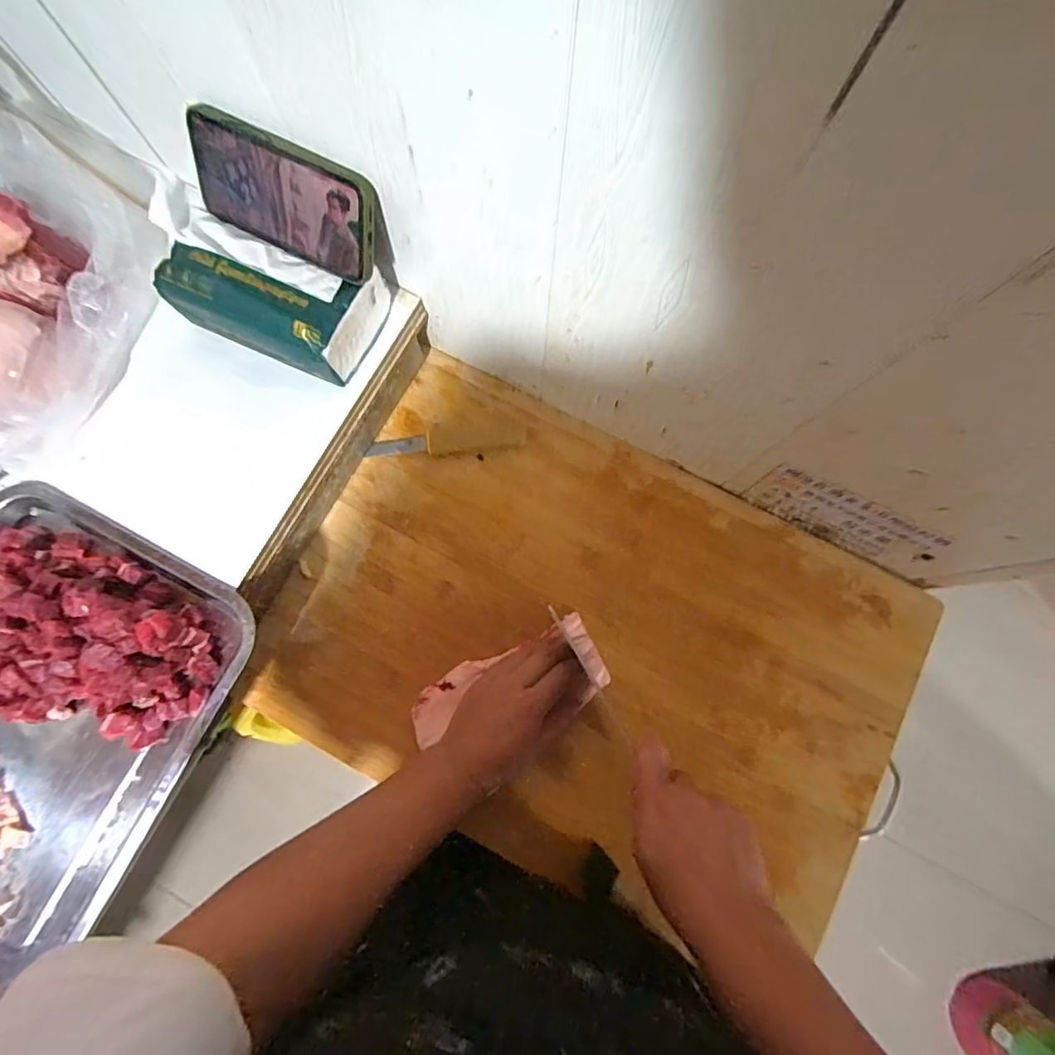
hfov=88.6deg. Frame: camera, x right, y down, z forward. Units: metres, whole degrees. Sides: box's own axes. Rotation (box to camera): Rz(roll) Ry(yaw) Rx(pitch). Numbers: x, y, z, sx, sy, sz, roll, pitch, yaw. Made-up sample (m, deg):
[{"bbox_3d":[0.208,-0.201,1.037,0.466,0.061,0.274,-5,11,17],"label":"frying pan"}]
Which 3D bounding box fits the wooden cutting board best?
[{"bbox_3d":[0.059,0.105,0.501,0.549,0.030,0.374,27,80,6],"label":"wooden cutting board"}]

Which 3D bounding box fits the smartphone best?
[{"bbox_3d":[-0.175,-0.237,0.389,0.141,0.077,0.010,26,53,5],"label":"smartphone"}]

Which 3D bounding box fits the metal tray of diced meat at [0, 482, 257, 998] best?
[{"bbox_3d":[-0.398,0.168,0.415,0.260,0.058,0.365,27,80,5],"label":"metal tray of diced meat"}]

